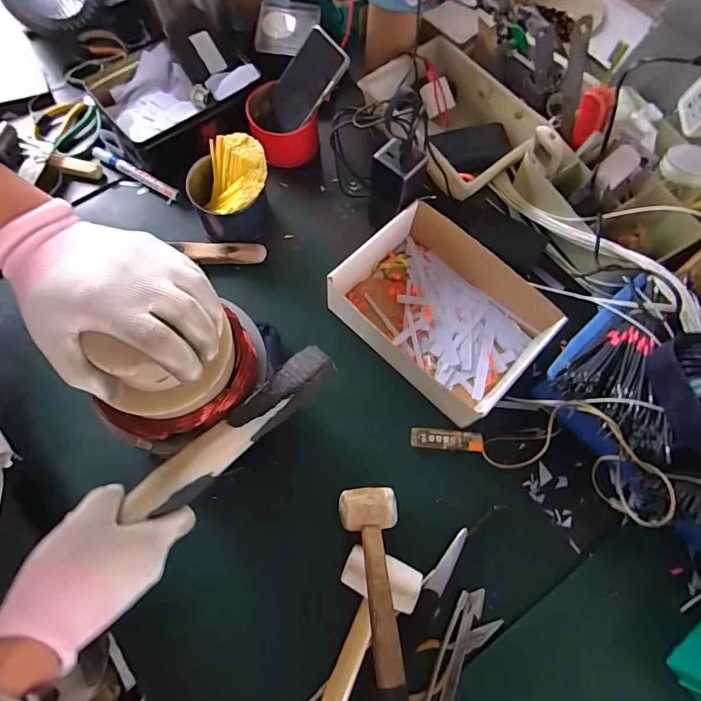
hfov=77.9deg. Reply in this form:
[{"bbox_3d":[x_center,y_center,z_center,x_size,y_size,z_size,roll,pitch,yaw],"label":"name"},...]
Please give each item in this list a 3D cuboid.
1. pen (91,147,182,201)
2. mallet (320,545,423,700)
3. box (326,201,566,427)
[{"bbox_3d":[-0.312,-0.257,0.631,0.144,0.015,0.017,28,73,8],"label":"pen"},{"bbox_3d":[0.006,0.294,0.436,0.081,0.041,0.175,22,72,6],"label":"mallet"},{"bbox_3d":[0.118,-0.051,0.554,0.243,0.076,0.188,44,76,12],"label":"box"}]

